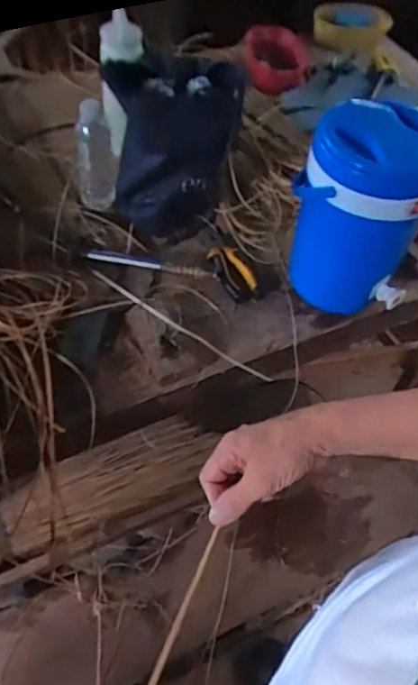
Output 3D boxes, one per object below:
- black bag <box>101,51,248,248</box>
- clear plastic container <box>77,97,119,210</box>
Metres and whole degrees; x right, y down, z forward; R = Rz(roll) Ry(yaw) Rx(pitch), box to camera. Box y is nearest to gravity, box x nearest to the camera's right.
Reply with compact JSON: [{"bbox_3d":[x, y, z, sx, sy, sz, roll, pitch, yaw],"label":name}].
[{"bbox_3d":[-0.060,-0.309,0.883,0.176,0.227,0.179,28,56,18],"label":"black bag"},{"bbox_3d":[-0.182,-0.299,0.906,0.065,0.162,0.053,-4,52,-6],"label":"clear plastic container"}]

